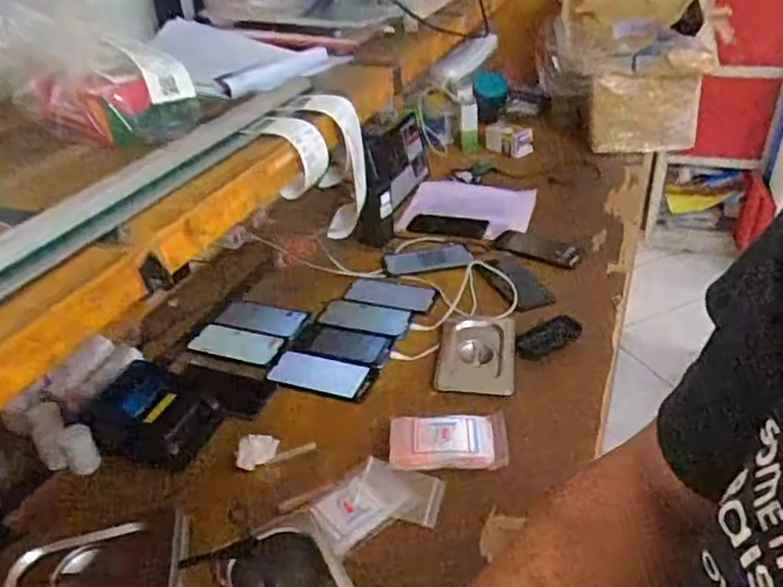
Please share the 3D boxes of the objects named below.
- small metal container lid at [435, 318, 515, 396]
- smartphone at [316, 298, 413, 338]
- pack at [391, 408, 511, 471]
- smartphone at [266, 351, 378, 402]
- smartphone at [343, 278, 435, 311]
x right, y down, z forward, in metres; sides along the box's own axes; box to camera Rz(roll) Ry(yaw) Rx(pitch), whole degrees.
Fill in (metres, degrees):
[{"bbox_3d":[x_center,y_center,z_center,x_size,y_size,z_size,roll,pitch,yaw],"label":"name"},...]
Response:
[{"bbox_3d":[0.131,0.092,1.016,0.116,0.016,0.167,2,34,9],"label":"small metal container lid"},{"bbox_3d":[-0.044,0.039,1.129,0.166,0.007,0.077,10,36,20],"label":"smartphone"},{"bbox_3d":[0.075,0.194,0.861,0.151,0.033,0.084,-3,34,2],"label":"pack"},{"bbox_3d":[-0.111,0.126,1.011,0.172,0.012,0.073,10,46,15],"label":"smartphone"},{"bbox_3d":[-0.002,0.001,1.194,0.170,0.016,0.081,10,36,20],"label":"smartphone"}]

